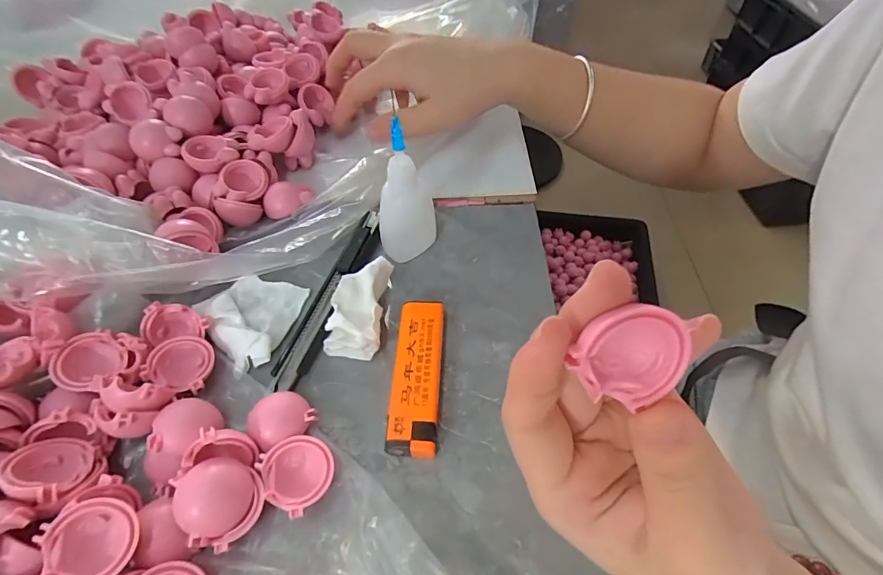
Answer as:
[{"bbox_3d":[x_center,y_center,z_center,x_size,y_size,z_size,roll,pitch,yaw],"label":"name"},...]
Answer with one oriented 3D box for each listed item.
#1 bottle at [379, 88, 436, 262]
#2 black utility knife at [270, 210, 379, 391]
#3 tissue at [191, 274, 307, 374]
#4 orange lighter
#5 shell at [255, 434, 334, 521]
[{"bbox_3d":[-0.021,-0.052,0.245,0.019,0.087,0.029,30,58,23],"label":"bottle"},{"bbox_3d":[-0.064,0.001,0.255,0.022,0.015,0.124,11,52,10],"label":"black utility knife"},{"bbox_3d":[-0.110,0.017,0.244,0.054,0.012,0.056,6,52,7],"label":"tissue"},{"bbox_3d":[-0.012,0.044,0.221,0.023,0.014,0.081,1,51,3],"label":"orange lighter"},{"bbox_3d":[-0.062,0.080,0.189,0.029,0.011,0.030,-1,51,1],"label":"shell"}]

